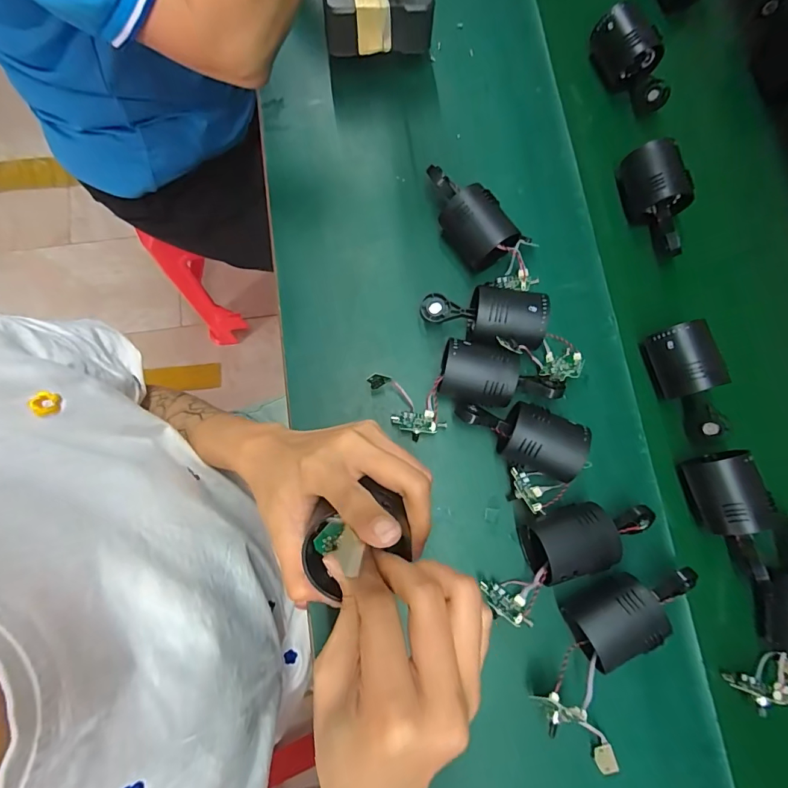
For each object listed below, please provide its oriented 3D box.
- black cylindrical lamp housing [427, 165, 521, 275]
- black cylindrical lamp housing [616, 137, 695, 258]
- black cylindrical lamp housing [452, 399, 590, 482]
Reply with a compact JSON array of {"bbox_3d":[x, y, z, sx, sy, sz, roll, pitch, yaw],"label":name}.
[{"bbox_3d":[0.069,-0.181,0.427,0.052,0.059,0.116,-37,82,-8],"label":"black cylindrical lamp housing"},{"bbox_3d":[0.286,-0.206,0.448,0.055,0.050,0.120,-12,79,-4],"label":"black cylindrical lamp housing"},{"bbox_3d":[0.113,0.036,0.385,0.110,0.055,0.049,22,79,3],"label":"black cylindrical lamp housing"}]

